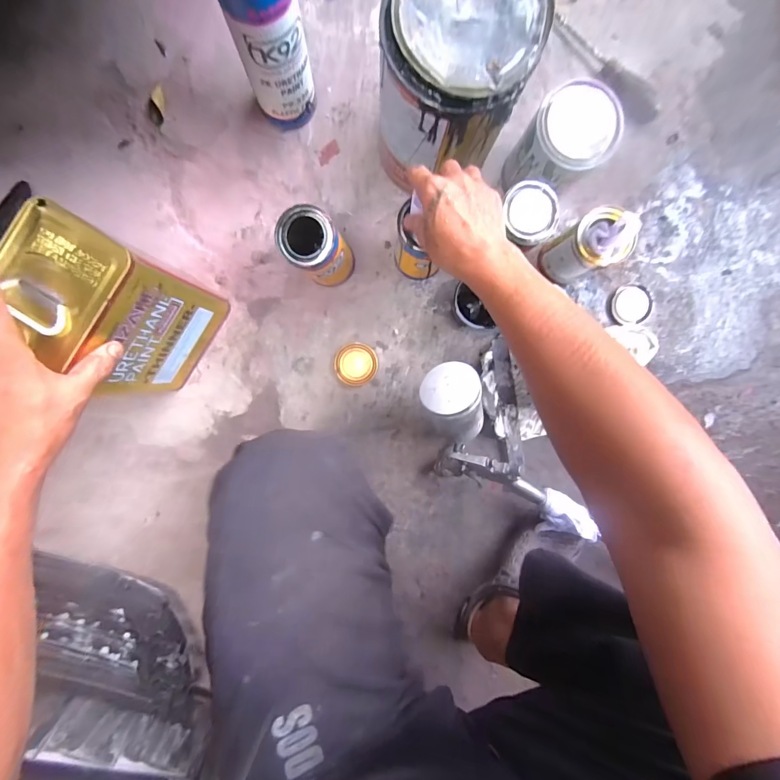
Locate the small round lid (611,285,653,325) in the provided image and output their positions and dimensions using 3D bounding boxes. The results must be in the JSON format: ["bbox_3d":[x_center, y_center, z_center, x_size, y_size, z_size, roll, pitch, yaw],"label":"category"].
[{"bbox_3d":[0.379,-0.134,0.598,0.062,0.018,0.059,0,94,-2],"label":"small round lid"}]

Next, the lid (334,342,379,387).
[{"bbox_3d":[-0.053,-0.040,0.596,0.064,0.010,0.065,8,94,-2],"label":"lid"}]

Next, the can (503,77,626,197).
[{"bbox_3d":[0.225,-0.318,0.525,0.114,0.136,0.096,-42,94,1],"label":"can"}]

